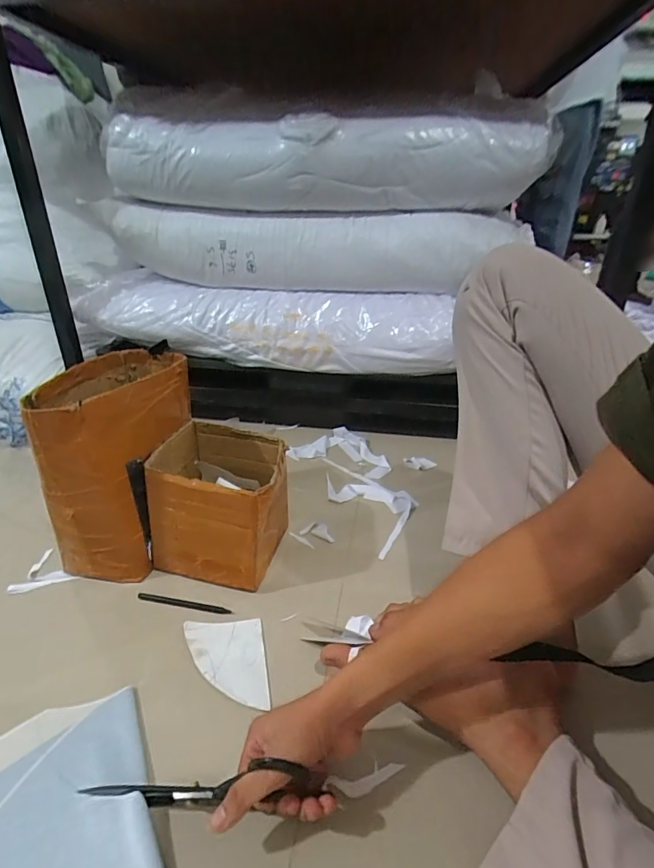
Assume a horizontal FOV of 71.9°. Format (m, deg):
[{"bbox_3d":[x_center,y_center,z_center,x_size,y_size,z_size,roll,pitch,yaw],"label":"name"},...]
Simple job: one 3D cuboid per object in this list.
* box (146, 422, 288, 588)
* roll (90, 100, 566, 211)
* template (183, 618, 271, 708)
[{"bbox_3d":[-0.148,0.099,0.679,0.177,0.173,0.170,6,28,11],"label":"box"},{"bbox_3d":[-0.015,-0.585,0.966,0.917,0.181,0.175,6,28,11],"label":"roll"},{"bbox_3d":[-0.120,0.268,0.534,0.093,0.009,0.122,-6,28,-11],"label":"template"}]

